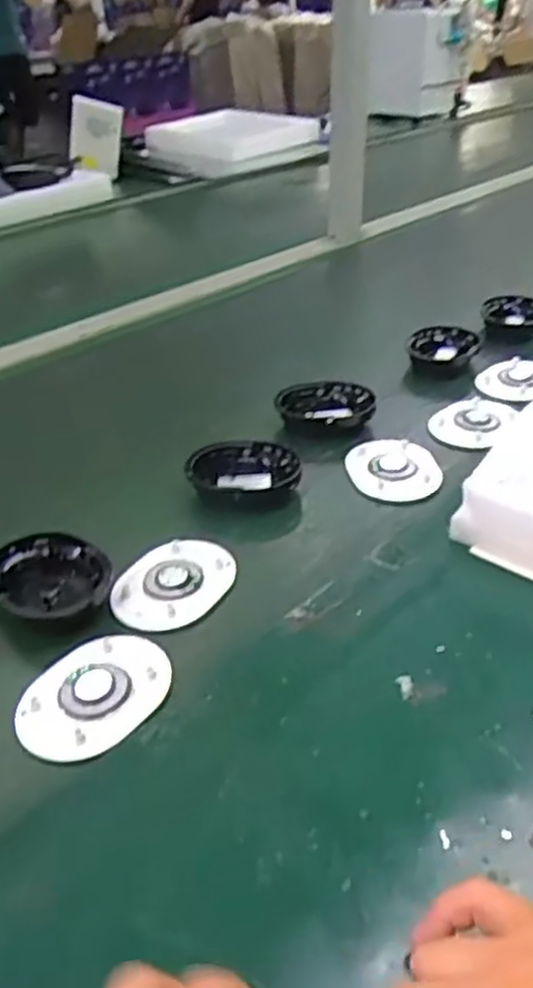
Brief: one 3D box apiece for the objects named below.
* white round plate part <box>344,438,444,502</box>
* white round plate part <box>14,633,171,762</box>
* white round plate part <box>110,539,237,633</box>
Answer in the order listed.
[{"bbox_3d":[0.106,-0.023,0.604,0.069,0.006,0.084,-8,34,-7],"label":"white round plate part"},{"bbox_3d":[-0.096,0.112,0.415,0.069,0.007,0.090,17,39,29],"label":"white round plate part"},{"bbox_3d":[-0.061,0.062,0.496,0.068,0.016,0.090,11,37,23],"label":"white round plate part"}]

